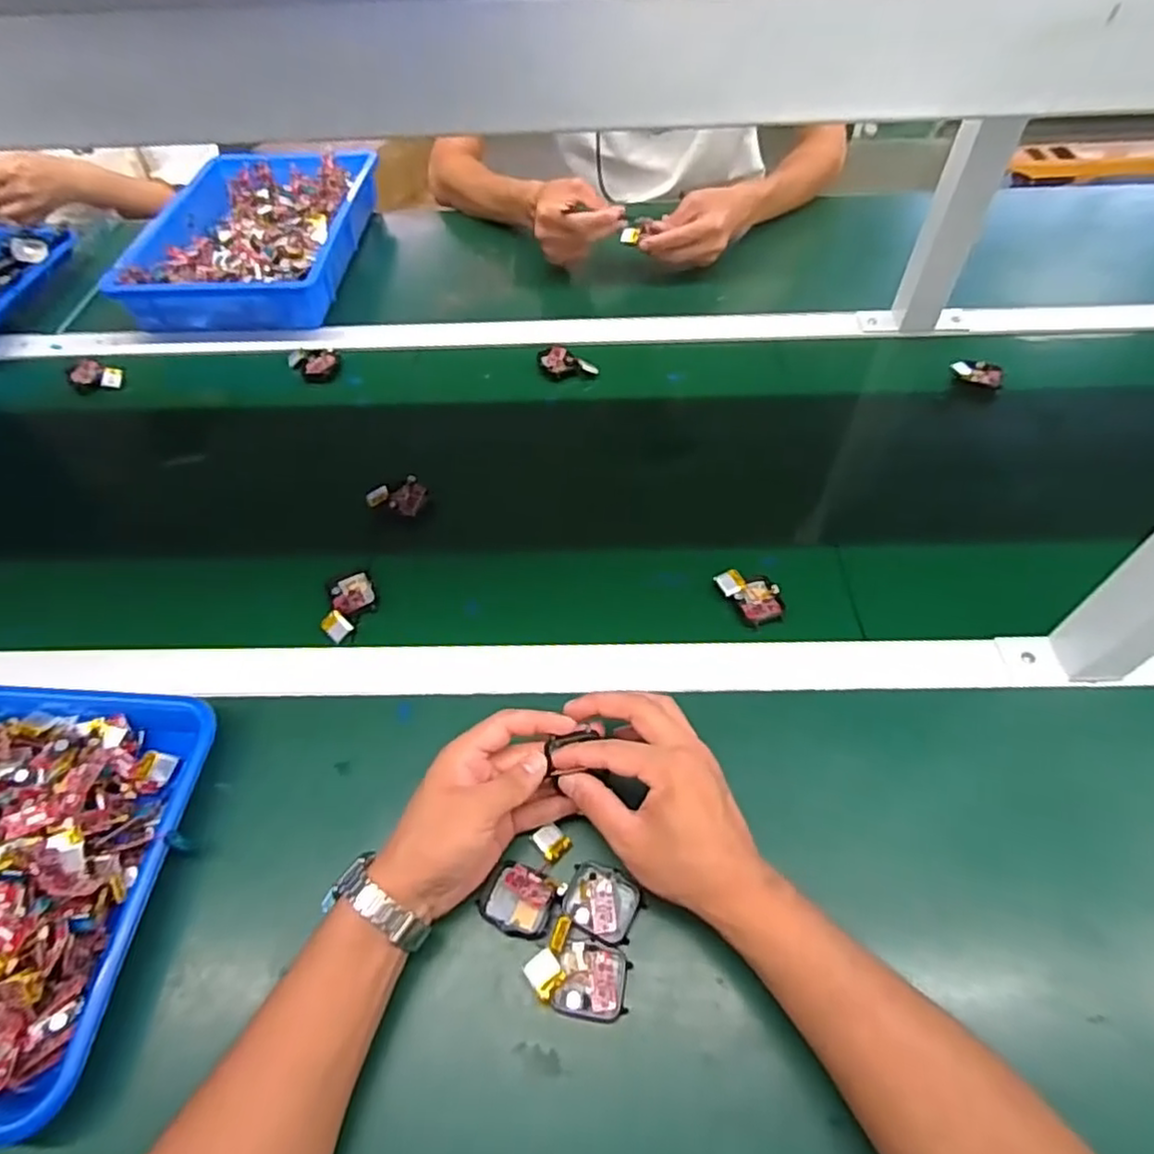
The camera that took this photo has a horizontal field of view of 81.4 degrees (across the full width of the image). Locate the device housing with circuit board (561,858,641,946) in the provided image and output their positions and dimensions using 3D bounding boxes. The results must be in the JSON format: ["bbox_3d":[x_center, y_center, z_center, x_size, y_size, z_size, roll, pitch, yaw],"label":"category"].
[{"bbox_3d":[0.016,0.204,0.423,0.045,0.009,0.040,19,57,16],"label":"device housing with circuit board"}]

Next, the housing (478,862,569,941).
[{"bbox_3d":[-0.036,0.202,0.422,0.044,0.012,0.037,22,58,17],"label":"housing"}]

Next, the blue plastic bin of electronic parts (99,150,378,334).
[{"bbox_3d":[-0.414,-0.447,0.884,0.252,0.065,0.367,3,54,5],"label":"blue plastic bin of electronic parts"}]

